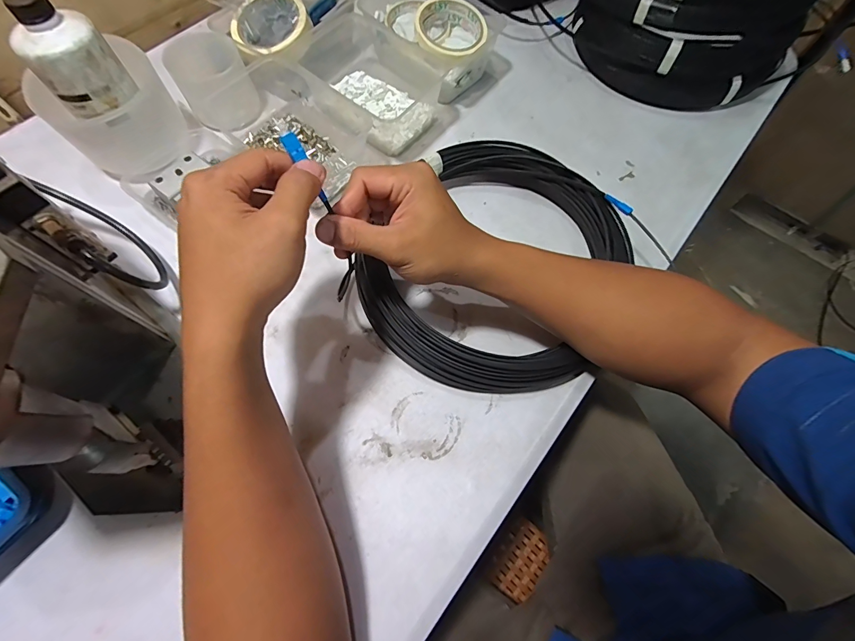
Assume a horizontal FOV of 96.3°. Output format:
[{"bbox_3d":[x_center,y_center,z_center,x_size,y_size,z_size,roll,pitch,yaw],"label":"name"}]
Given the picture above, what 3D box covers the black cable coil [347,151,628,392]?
[{"bbox_3d":[0.076,-0.059,0.404,0.236,0.054,0.271,25,69,7],"label":"black cable coil"}]

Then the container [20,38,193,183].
[{"bbox_3d":[-0.346,-0.233,0.434,0.096,0.106,0.104,0,67,-1],"label":"container"}]

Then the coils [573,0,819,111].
[{"bbox_3d":[0.370,-0.450,0.520,0.269,0.155,0.299,39,71,15],"label":"coils"}]

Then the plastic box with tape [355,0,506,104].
[{"bbox_3d":[0.006,-0.386,0.524,0.156,0.074,0.115,40,72,15],"label":"plastic box with tape"}]

